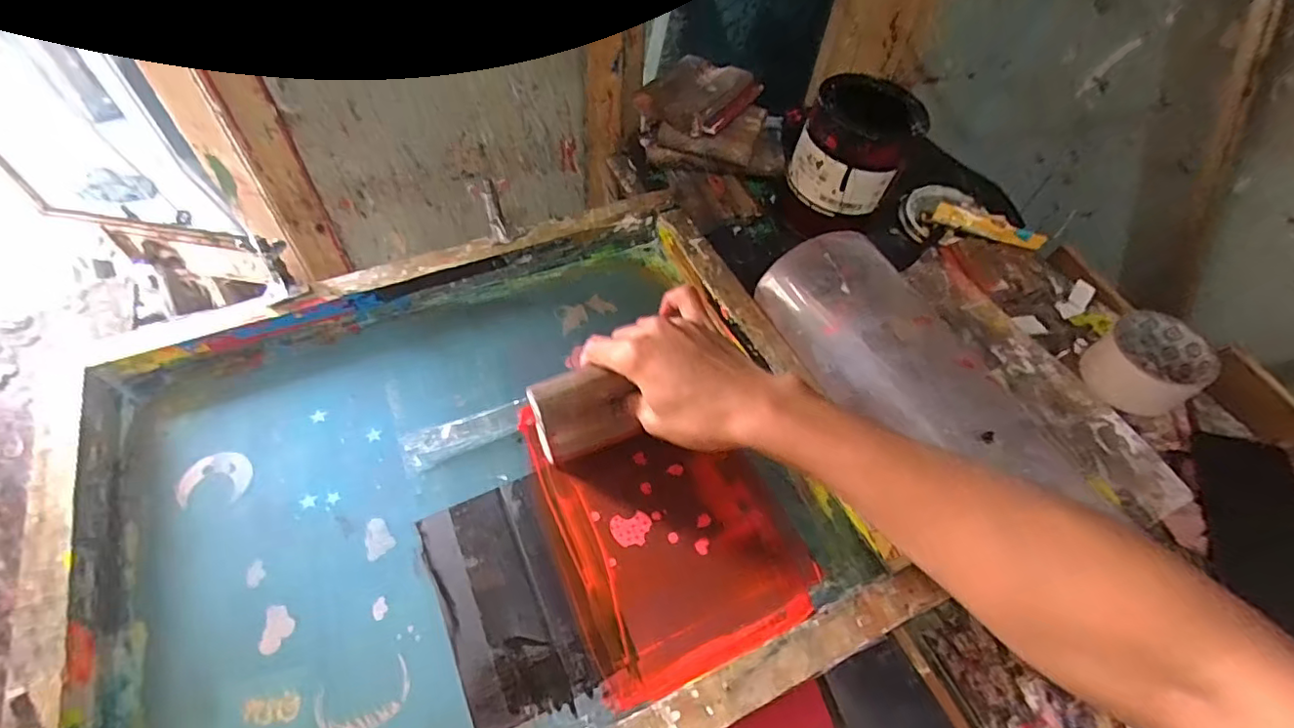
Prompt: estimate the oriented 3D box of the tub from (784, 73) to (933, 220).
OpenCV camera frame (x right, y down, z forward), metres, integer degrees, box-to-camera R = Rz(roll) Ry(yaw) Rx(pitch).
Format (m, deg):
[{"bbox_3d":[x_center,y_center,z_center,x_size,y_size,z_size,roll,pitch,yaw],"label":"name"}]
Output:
[{"bbox_3d":[0.210,-0.223,0.584,0.112,0.112,0.091,19,54,11],"label":"tub"}]

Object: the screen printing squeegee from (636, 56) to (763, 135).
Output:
[{"bbox_3d":[0.056,-0.295,0.631,0.102,0.023,0.127,31,59,15],"label":"screen printing squeegee"}]

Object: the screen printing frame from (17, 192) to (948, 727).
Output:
[{"bbox_3d":[-0.128,0.085,0.439,0.516,0.062,0.433,-18,60,-16],"label":"screen printing frame"}]

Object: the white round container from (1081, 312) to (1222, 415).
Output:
[{"bbox_3d":[0.447,0.000,0.516,0.081,0.054,0.082,2,53,-2],"label":"white round container"}]

